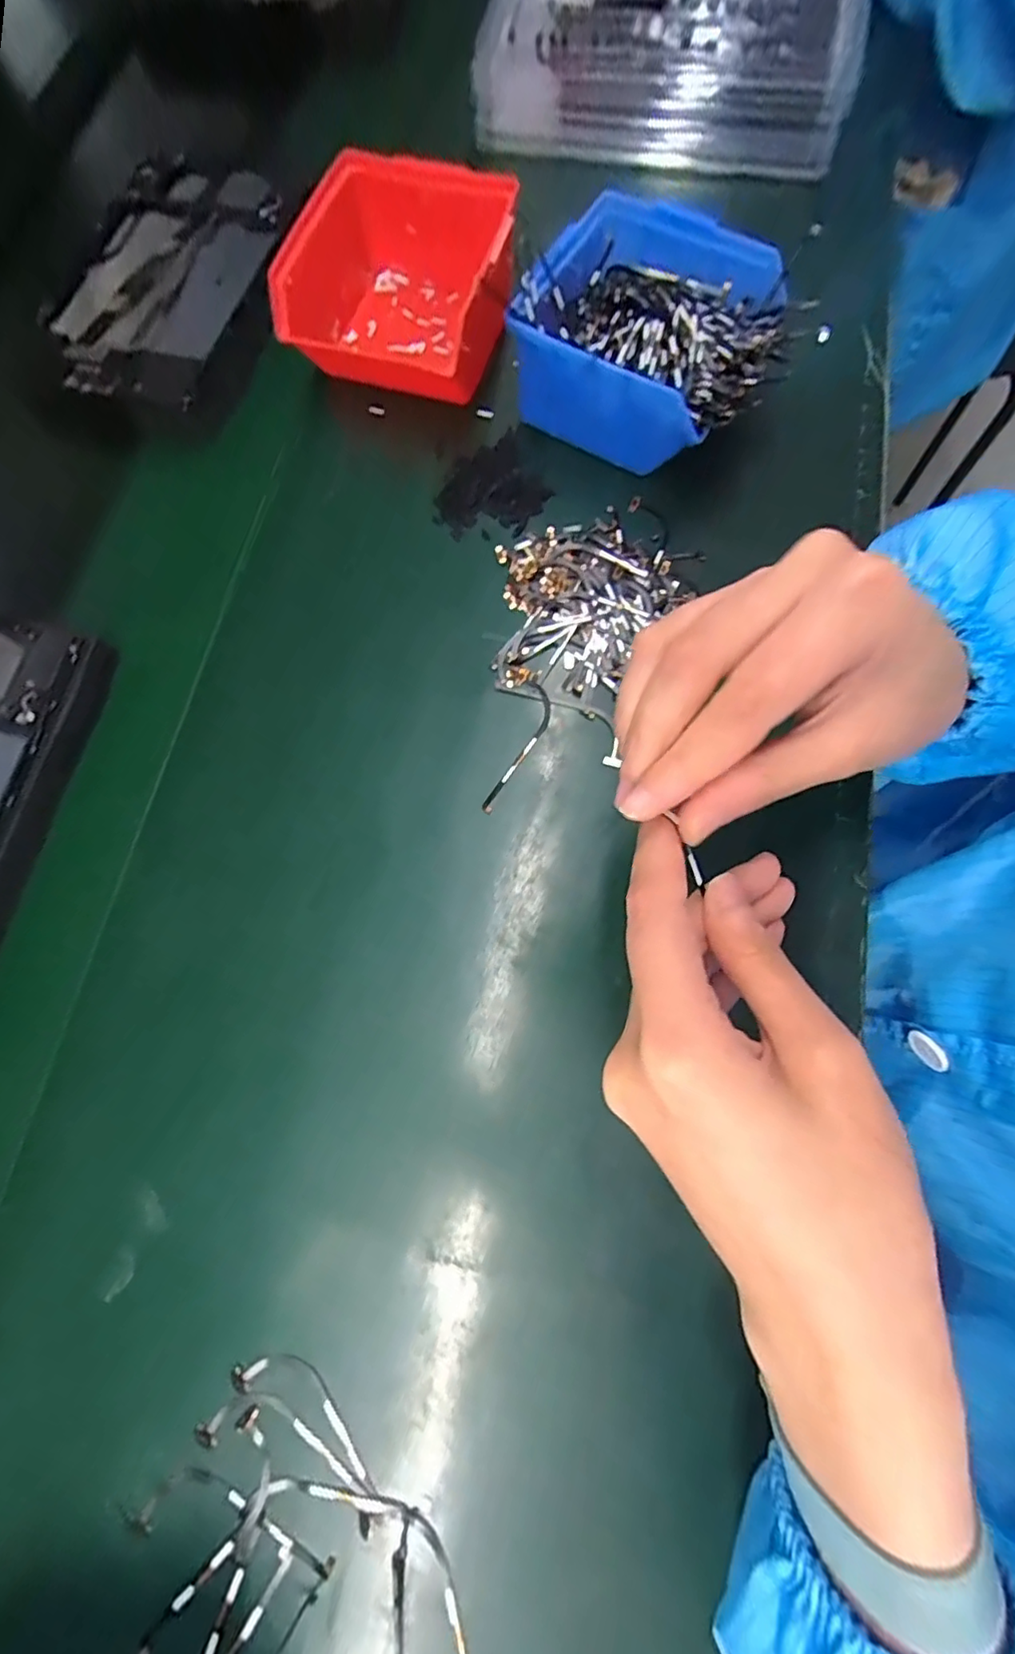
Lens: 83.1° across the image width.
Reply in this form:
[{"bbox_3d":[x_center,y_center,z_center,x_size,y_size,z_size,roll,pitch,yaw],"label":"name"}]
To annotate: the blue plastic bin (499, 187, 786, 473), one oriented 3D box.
[{"bbox_3d":[0.081,-0.299,0.355,0.128,0.067,0.126,29,78,9],"label":"blue plastic bin"}]

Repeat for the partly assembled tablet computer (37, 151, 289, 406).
[{"bbox_3d":[-0.249,-0.409,0.418,0.151,0.017,0.235,10,76,5],"label":"partly assembled tablet computer"}]

